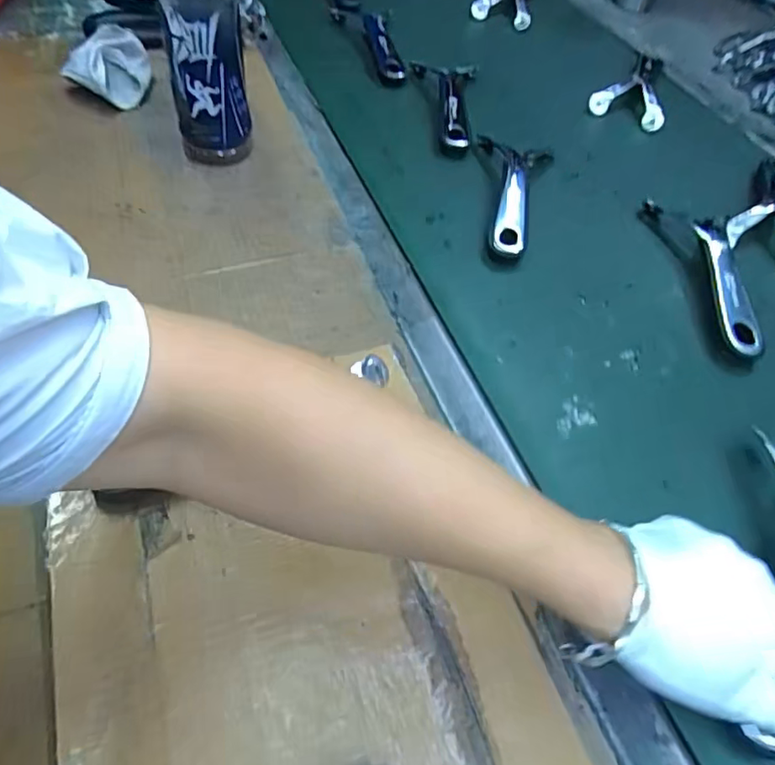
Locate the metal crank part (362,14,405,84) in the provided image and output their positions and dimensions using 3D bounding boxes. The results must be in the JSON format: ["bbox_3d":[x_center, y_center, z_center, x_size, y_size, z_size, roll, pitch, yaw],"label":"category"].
[{"bbox_3d":[-0.006,-0.427,0.718,0.033,0.026,0.160,-4,53,-9],"label":"metal crank part"}]

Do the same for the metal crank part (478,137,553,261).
[{"bbox_3d":[0.121,-0.193,0.547,0.075,0.026,0.190,12,52,4],"label":"metal crank part"}]

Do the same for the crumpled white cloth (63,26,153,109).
[{"bbox_3d":[-0.303,-0.340,0.608,0.086,0.050,0.077,-17,56,-18],"label":"crumpled white cloth"}]

